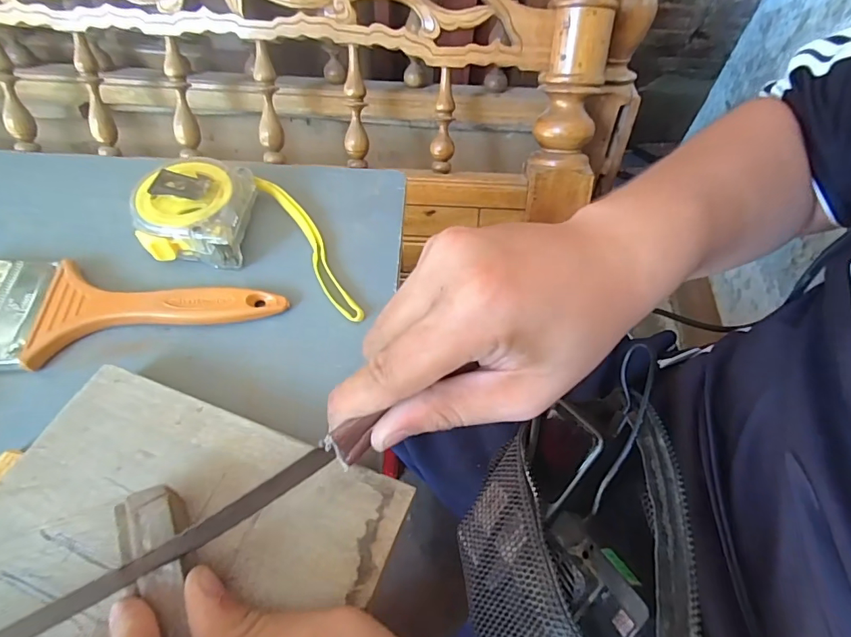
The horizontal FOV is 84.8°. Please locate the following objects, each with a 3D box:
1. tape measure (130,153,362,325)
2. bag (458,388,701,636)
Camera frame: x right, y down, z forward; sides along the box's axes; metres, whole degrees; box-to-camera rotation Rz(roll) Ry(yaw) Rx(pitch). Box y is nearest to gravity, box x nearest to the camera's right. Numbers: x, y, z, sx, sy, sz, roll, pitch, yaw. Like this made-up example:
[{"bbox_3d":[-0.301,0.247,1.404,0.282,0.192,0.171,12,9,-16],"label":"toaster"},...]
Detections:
[{"bbox_3d":[-0.097,-0.056,0.280,0.144,0.032,0.074,16,58,7],"label":"tape measure"},{"bbox_3d":[0.079,0.139,0.284,0.107,0.114,0.200,5,57,1],"label":"bag"}]

